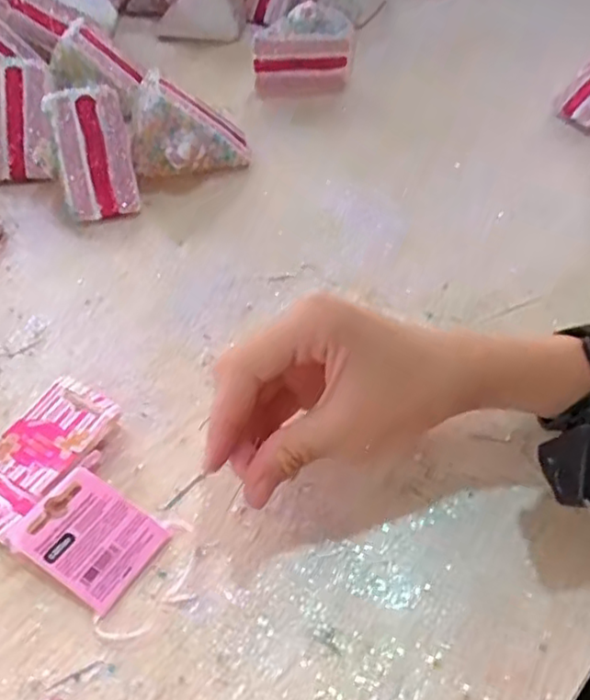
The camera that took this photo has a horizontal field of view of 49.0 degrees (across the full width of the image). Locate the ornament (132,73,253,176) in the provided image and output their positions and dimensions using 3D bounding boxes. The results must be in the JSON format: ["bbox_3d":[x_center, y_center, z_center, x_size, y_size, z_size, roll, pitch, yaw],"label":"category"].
[{"bbox_3d":[-0.077,-0.164,0.479,0.085,0.066,0.058,-6,47,-7],"label":"ornament"}]

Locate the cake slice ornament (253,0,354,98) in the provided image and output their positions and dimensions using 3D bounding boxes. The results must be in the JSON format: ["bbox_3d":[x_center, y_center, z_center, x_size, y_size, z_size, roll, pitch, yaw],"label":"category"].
[{"bbox_3d":[0.007,-0.260,0.566,0.088,0.063,0.037,-10,48,-11],"label":"cake slice ornament"}]

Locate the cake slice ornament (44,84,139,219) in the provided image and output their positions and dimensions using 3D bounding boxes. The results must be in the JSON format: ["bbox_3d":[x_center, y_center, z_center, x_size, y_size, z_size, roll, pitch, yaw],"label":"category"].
[{"bbox_3d":[-0.139,-0.135,0.450,0.049,0.068,0.064,-12,48,-13],"label":"cake slice ornament"}]

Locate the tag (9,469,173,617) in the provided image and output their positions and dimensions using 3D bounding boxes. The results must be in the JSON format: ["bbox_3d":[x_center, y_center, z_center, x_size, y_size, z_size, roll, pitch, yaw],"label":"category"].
[{"bbox_3d":[-0.092,0.083,0.292,0.059,0.004,0.046,31,54,16],"label":"tag"}]

